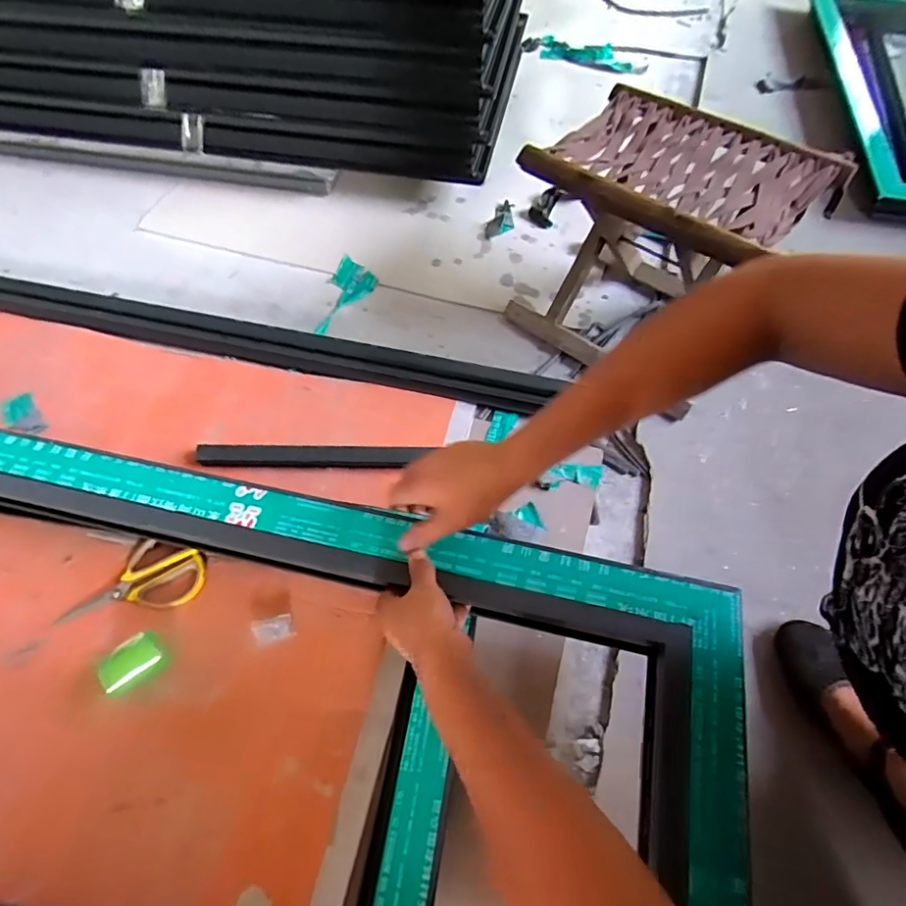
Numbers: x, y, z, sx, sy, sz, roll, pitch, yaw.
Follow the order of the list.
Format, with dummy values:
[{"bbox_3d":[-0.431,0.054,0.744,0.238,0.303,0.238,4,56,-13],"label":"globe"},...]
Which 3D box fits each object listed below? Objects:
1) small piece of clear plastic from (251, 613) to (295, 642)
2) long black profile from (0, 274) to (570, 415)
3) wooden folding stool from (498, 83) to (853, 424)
[{"bbox_3d":[-0.202,0.195,0.615,0.045,0.015,0.028,-11,58,-7],"label":"small piece of clear plastic"},{"bbox_3d":[-0.452,-0.201,0.859,1.217,0.028,0.062,12,58,7],"label":"long black profile"},{"bbox_3d":[0.272,-0.276,0.765,0.306,0.290,0.229,37,64,22],"label":"wooden folding stool"}]

